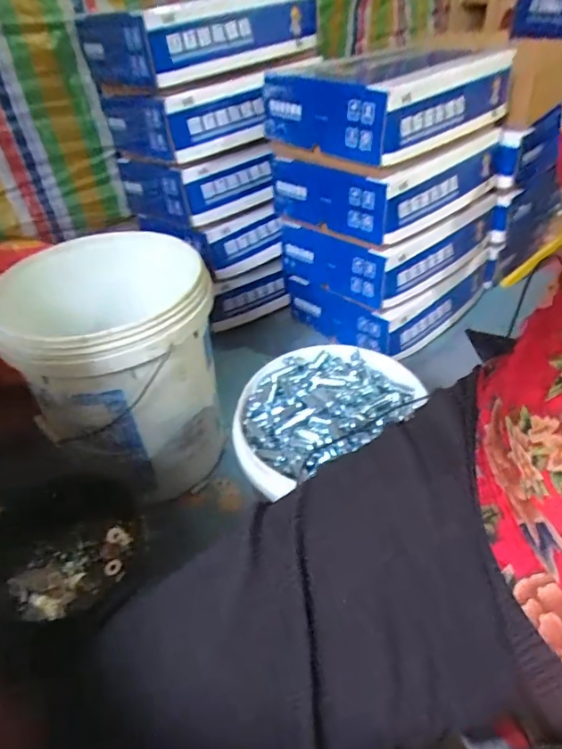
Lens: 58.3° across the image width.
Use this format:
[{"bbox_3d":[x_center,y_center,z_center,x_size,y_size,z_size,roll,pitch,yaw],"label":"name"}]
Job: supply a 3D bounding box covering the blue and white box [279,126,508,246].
[{"bbox_3d":[0.210,-0.426,1.056,0.360,0.149,0.332,-32,49,-29],"label":"blue and white box"}]

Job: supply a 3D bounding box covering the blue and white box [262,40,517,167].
[{"bbox_3d":[0.188,-0.540,0.972,0.395,0.132,0.351,-31,49,-29],"label":"blue and white box"}]

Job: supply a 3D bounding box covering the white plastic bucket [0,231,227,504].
[{"bbox_3d":[-0.253,-0.010,0.851,0.298,0.351,0.310,-6,41,-4],"label":"white plastic bucket"}]

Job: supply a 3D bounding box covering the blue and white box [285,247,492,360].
[{"bbox_3d":[0.260,-0.221,1.217,0.394,0.136,0.323,-32,49,-29],"label":"blue and white box"}]

